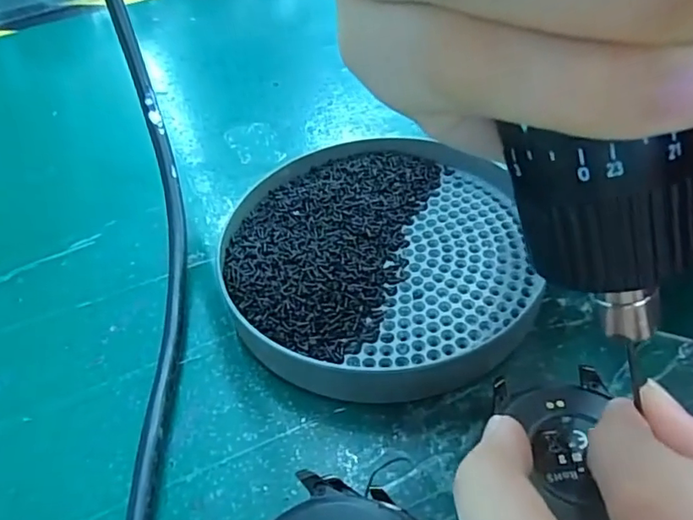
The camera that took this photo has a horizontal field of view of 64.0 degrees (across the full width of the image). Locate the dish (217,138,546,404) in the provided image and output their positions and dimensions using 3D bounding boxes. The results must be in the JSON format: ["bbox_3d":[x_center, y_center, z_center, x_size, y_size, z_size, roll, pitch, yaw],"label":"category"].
[{"bbox_3d":[0.011,-0.004,0.202,0.106,0.014,0.113,-4,46,4],"label":"dish"}]

